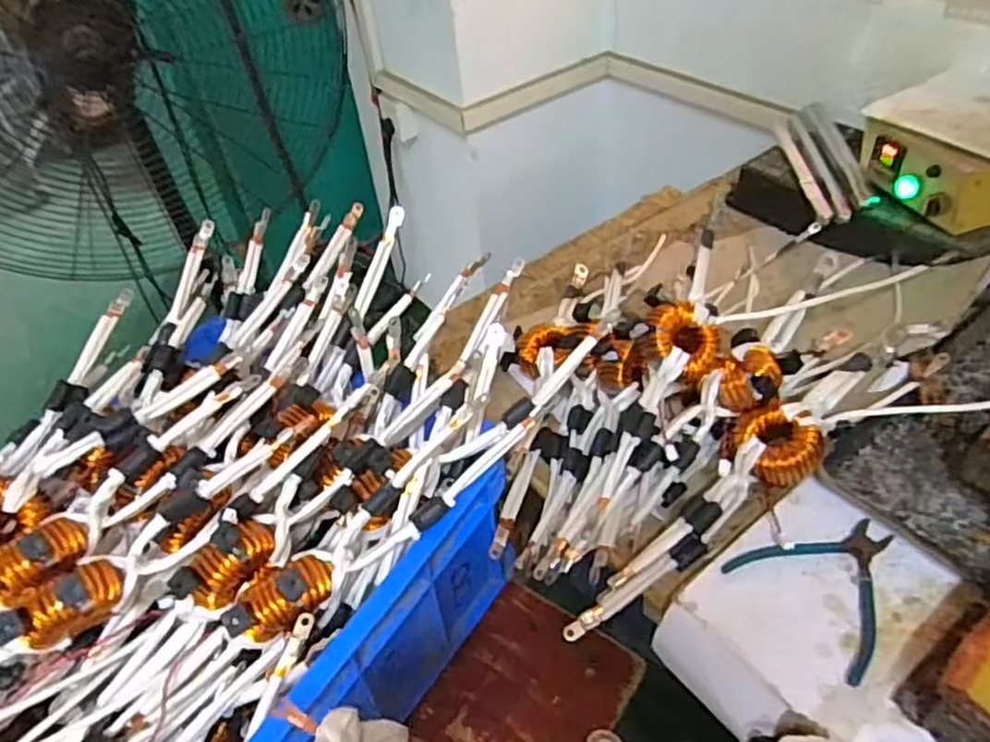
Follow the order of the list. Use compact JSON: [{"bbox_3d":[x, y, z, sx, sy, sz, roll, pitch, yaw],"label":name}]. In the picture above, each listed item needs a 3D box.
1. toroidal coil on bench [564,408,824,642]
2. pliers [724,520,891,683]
[{"bbox_3d":[0.181,0.142,0.633,0.300,0.042,0.071,-39,50,-11],"label":"toroidal coil on bench"},{"bbox_3d":[0.290,0.174,0.585,0.137,0.017,0.126,-30,48,-23],"label":"pliers"}]

